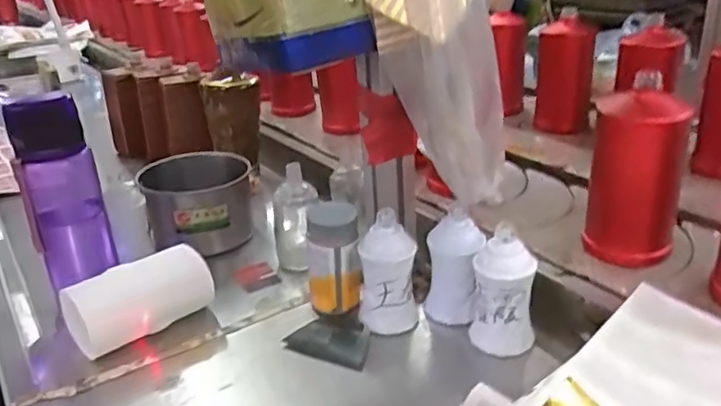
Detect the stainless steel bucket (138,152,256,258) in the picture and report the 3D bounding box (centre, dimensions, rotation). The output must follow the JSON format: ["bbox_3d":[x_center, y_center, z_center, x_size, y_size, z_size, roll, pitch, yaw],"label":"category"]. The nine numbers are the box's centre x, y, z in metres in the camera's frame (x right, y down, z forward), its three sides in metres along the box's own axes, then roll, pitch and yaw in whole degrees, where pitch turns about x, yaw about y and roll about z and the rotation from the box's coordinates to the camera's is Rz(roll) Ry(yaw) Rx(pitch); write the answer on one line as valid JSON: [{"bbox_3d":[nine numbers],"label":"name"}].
[{"bbox_3d":[-0.211,0.002,0.793,0.136,0.095,0.129,-10,25,-13],"label":"stainless steel bucket"}]

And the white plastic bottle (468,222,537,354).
[{"bbox_3d":[0.130,0.077,0.555,0.056,0.113,0.048,3,25,15],"label":"white plastic bottle"}]

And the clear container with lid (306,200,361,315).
[{"bbox_3d":[-0.028,0.054,0.622,0.052,0.104,0.046,-5,25,-2],"label":"clear container with lid"}]

